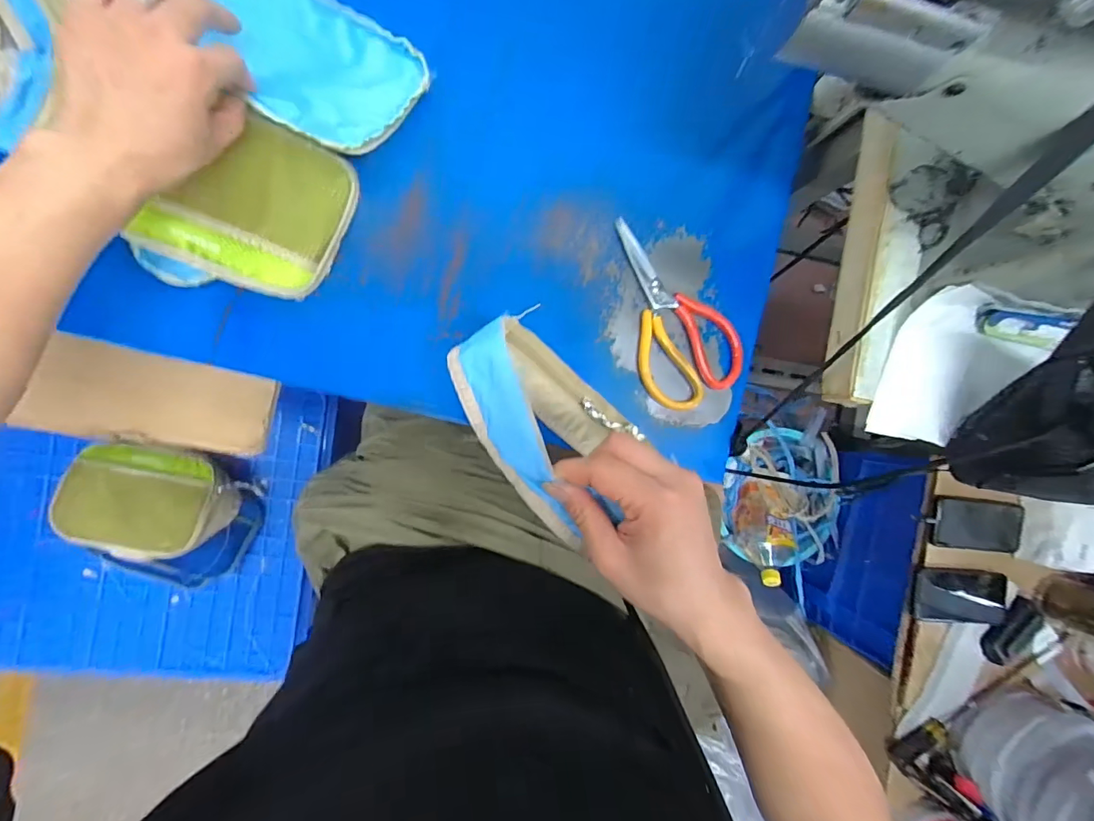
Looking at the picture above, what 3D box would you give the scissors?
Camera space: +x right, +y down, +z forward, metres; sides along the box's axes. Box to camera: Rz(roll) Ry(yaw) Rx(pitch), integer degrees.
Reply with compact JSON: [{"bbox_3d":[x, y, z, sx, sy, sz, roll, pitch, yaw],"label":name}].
[{"bbox_3d":[0.135,-0.096,0.466,0.101,0.019,0.181,-10,92,-8],"label":"scissors"}]

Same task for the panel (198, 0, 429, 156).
[{"bbox_3d":[-0.207,-0.305,0.401,0.195,0.017,0.139,27,70,-6],"label":"panel"}]

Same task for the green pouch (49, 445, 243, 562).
[{"bbox_3d":[-0.544,0.125,0.655,0.210,0.066,0.144,9,89,-8],"label":"green pouch"}]

